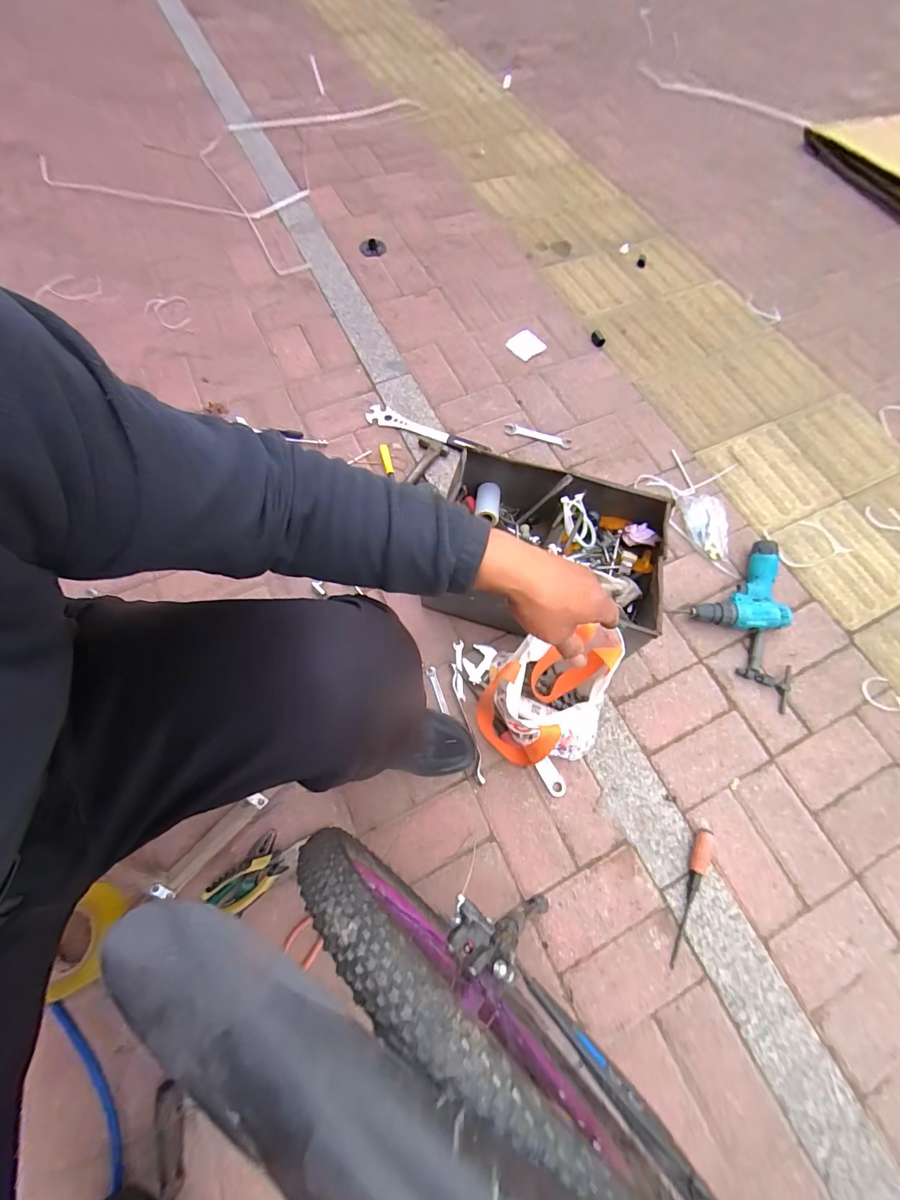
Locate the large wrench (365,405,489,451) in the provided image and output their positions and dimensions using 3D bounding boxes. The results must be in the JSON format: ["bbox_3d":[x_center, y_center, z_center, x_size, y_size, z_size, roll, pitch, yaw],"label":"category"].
[{"bbox_3d":[-0.056,-0.408,1.061,0.310,0.012,0.049,20,69,8],"label":"large wrench"}]

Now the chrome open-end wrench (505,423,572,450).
[{"bbox_3d":[0.211,-0.392,1.052,0.158,0.013,0.037,15,68,6],"label":"chrome open-end wrench"}]

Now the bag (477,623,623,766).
[{"bbox_3d":[0.163,0.162,0.715,0.222,0.194,0.187,-7,68,-3],"label":"bag"}]

